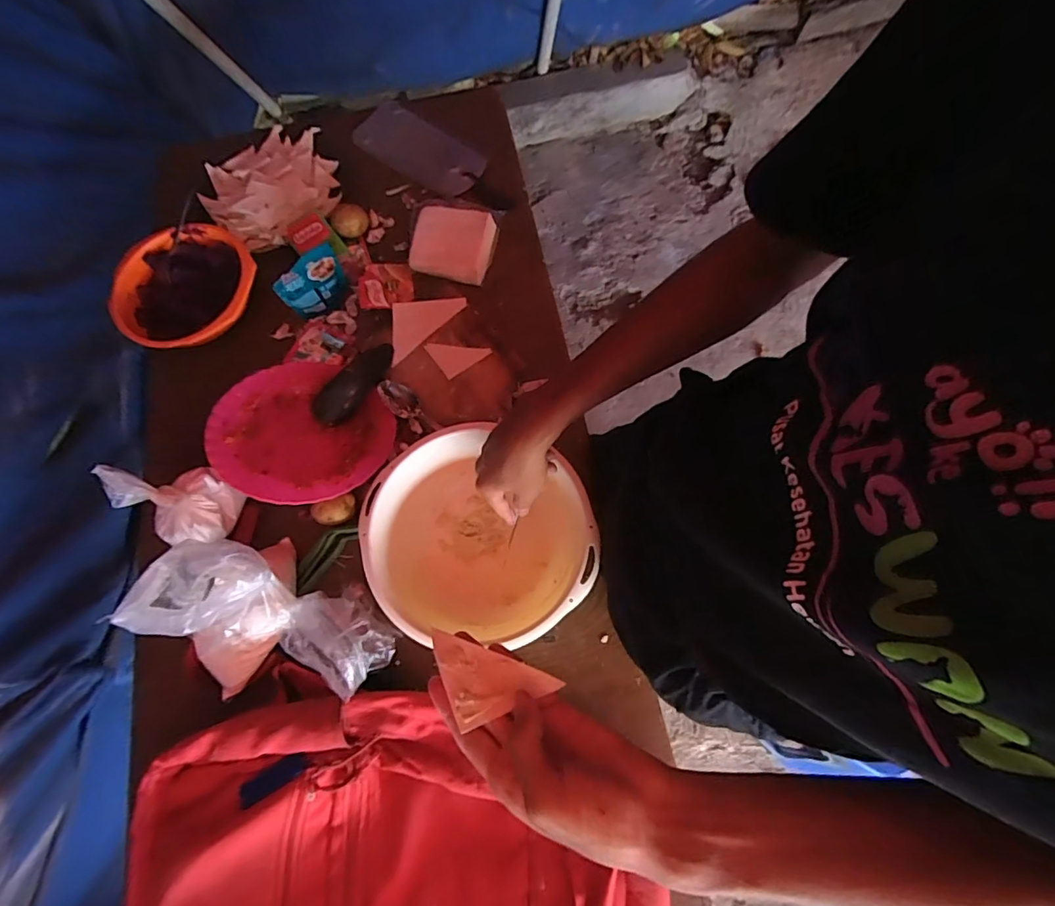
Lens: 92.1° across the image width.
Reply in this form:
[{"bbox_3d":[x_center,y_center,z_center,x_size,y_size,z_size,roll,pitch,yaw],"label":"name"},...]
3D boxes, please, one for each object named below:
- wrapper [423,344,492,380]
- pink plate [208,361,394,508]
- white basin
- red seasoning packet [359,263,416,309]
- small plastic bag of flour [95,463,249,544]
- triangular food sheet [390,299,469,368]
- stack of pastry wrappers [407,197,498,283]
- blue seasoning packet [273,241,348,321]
[{"bbox_3d":[-0.098,-0.145,0.715,0.071,0.005,0.061,-34,73,-9],"label":"wrapper"},{"bbox_3d":[-0.292,-0.023,0.658,0.209,0.037,0.204,7,54,-10],"label":"pink plate"},{"bbox_3d":[-0.052,0.095,0.596,0.252,0.113,0.230,-1,71,2],"label":"white basin"},{"bbox_3d":[-0.213,-0.250,0.751,0.081,0.010,0.073,-11,71,-1],"label":"red seasoning packet"},{"bbox_3d":[-0.407,0.053,0.584,0.098,0.117,0.091,14,72,7],"label":"small plastic bag of flour"},{"bbox_3d":[-0.158,-0.194,0.729,0.132,0.006,0.070,-44,75,-12],"label":"triangular food sheet"},{"bbox_3d":[-0.113,-0.323,0.769,0.123,0.034,0.117,9,72,6],"label":"stack of pastry wrappers"},{"bbox_3d":[-0.296,-0.237,0.702,0.013,0.087,0.091,43,78,15],"label":"blue seasoning packet"}]

